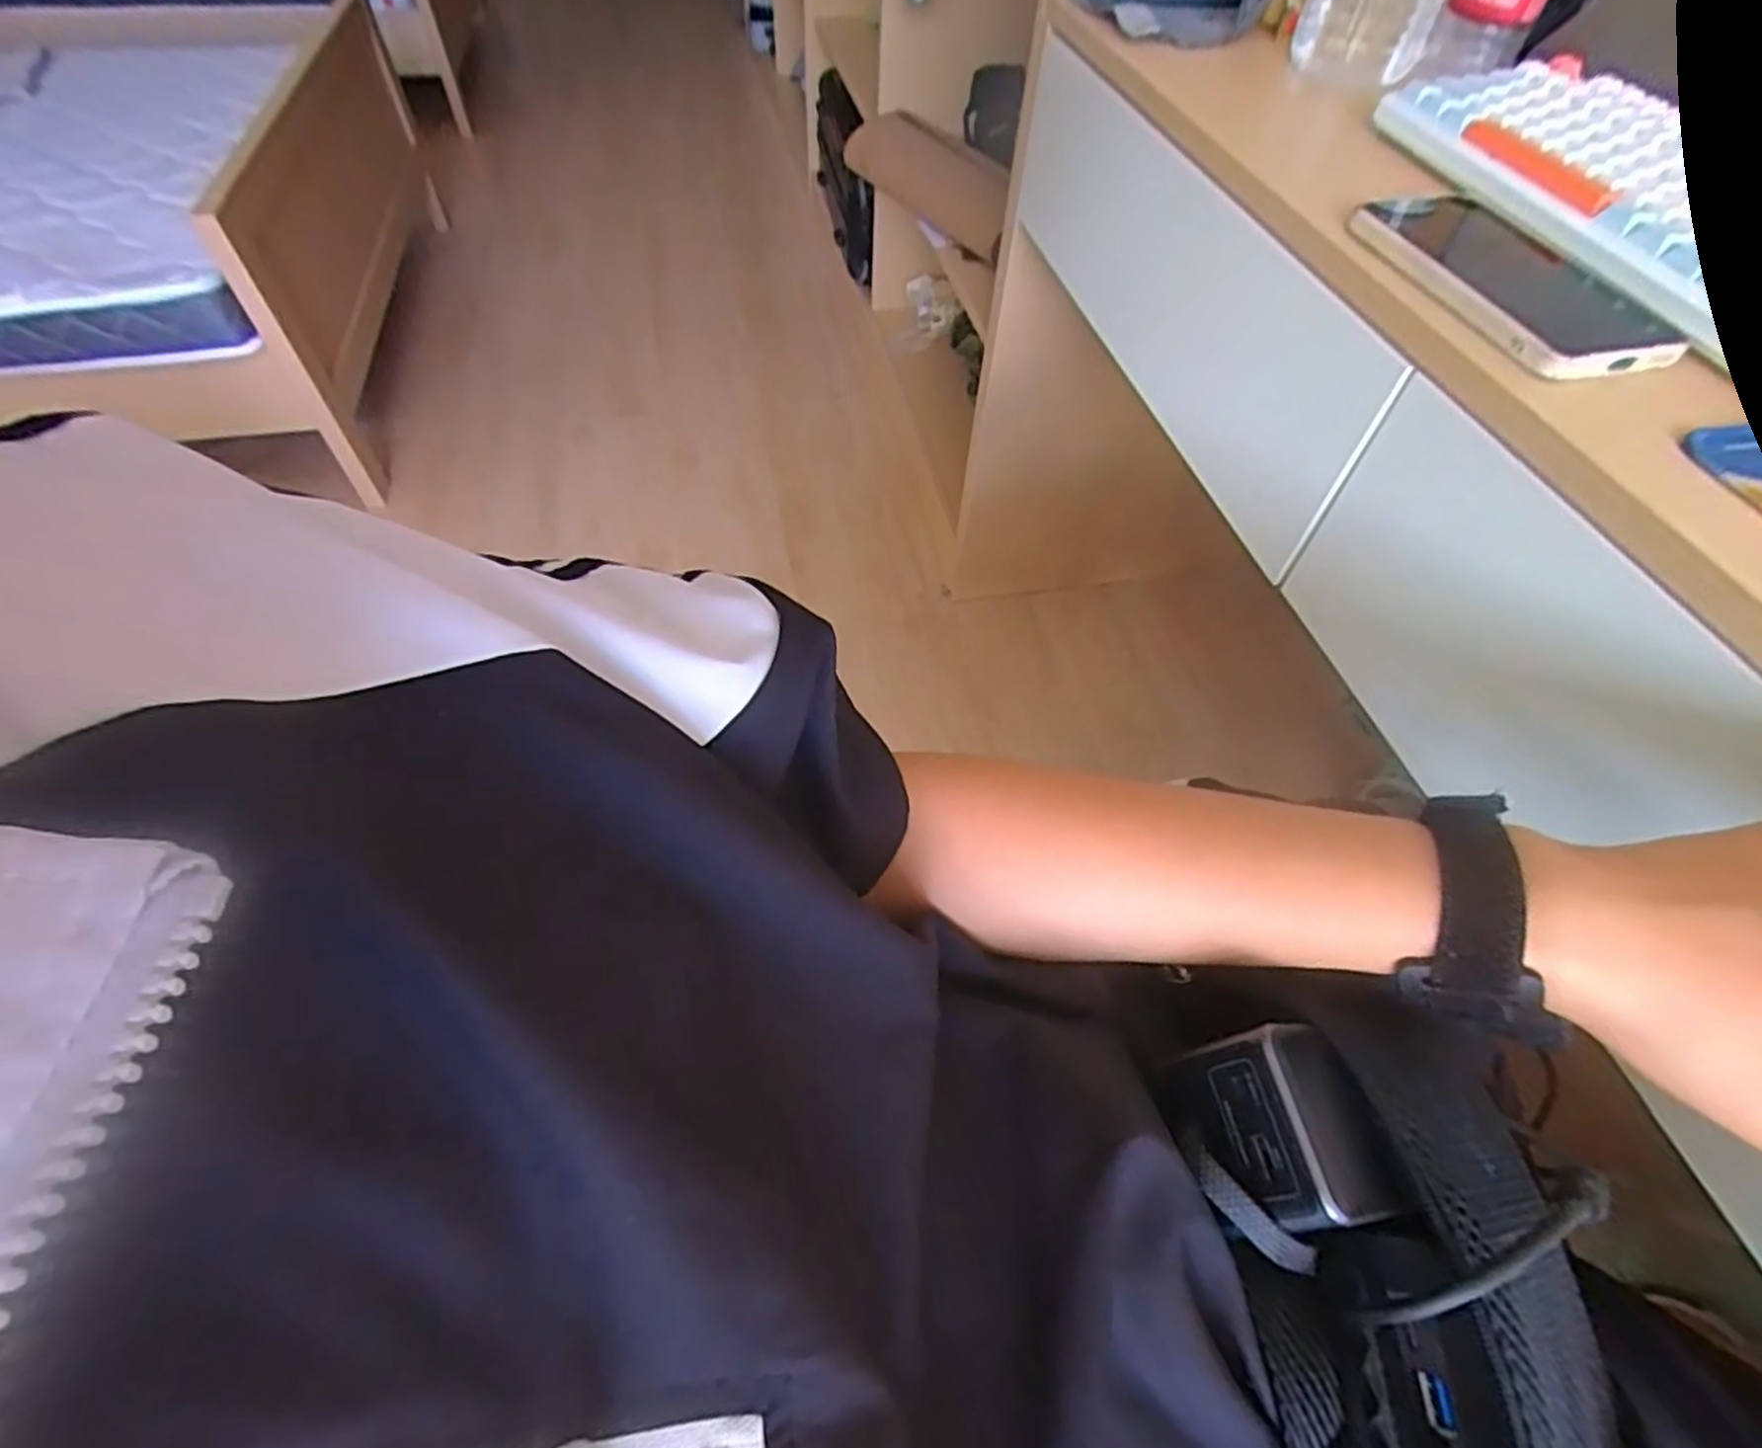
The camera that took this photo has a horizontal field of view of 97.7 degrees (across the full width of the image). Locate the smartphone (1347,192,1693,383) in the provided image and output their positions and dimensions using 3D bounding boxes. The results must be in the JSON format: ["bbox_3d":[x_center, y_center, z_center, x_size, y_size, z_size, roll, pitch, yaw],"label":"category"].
[{"bbox_3d":[0.319,-0.223,0.395,0.076,0.011,0.150,-10,56,-10],"label":"smartphone"}]

